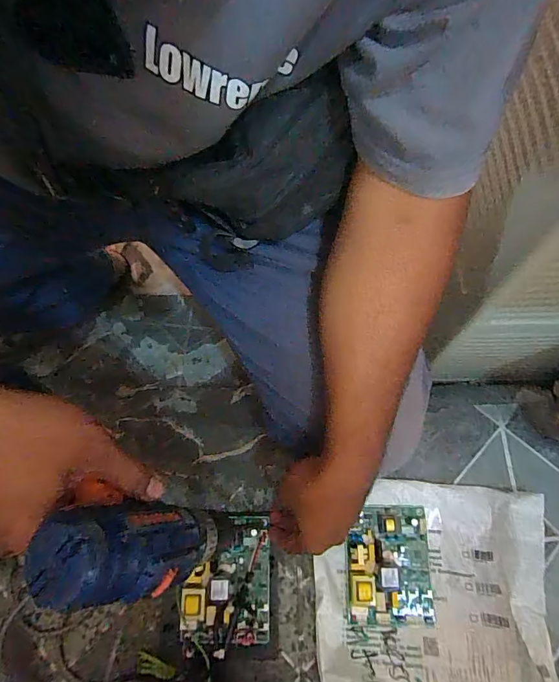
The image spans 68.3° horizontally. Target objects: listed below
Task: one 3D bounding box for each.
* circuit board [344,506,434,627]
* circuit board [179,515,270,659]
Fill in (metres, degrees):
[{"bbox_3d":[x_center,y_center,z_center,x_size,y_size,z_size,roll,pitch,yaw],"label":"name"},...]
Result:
[{"bbox_3d":[0.129,0.261,0.479,0.097,0.028,0.126,0,69,0],"label":"circuit board"},{"bbox_3d":[-0.061,0.273,0.470,0.095,0.036,0.128,-2,69,-1],"label":"circuit board"}]

